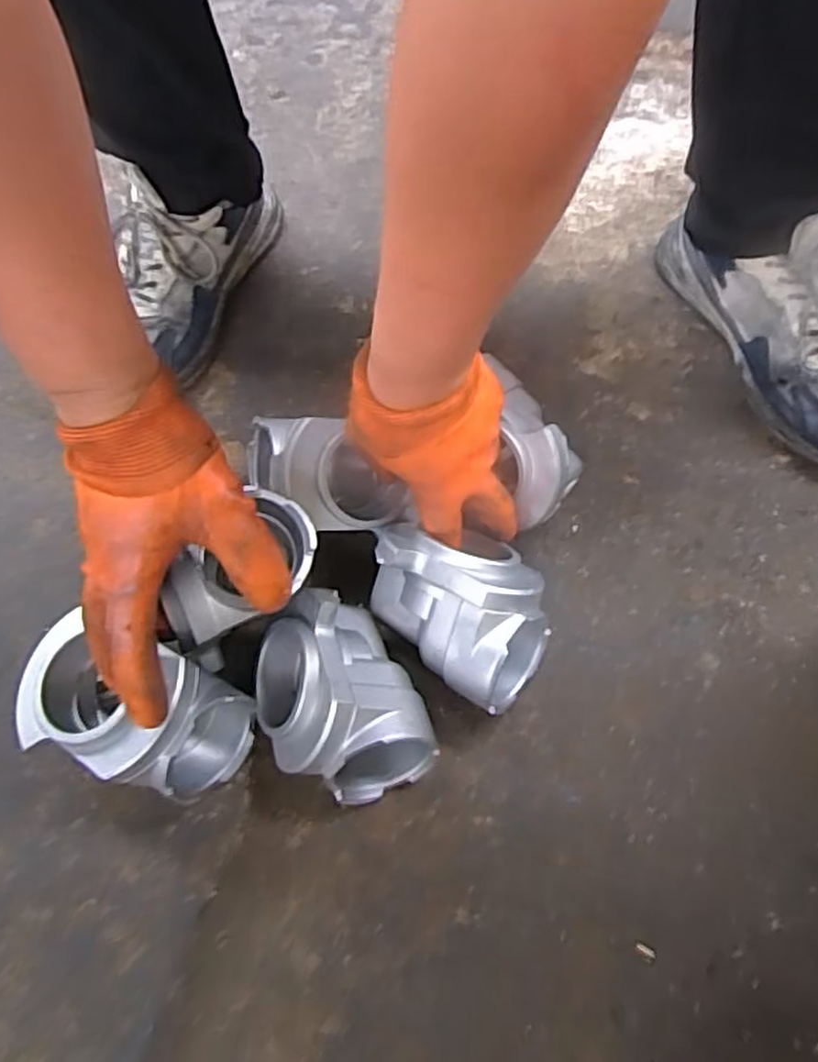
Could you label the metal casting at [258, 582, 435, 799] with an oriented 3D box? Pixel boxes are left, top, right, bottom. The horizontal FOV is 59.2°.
[{"bbox_3d":[-0.048,0.106,0.461,0.094,0.088,0.127,-25,65,-10],"label":"metal casting"}]

